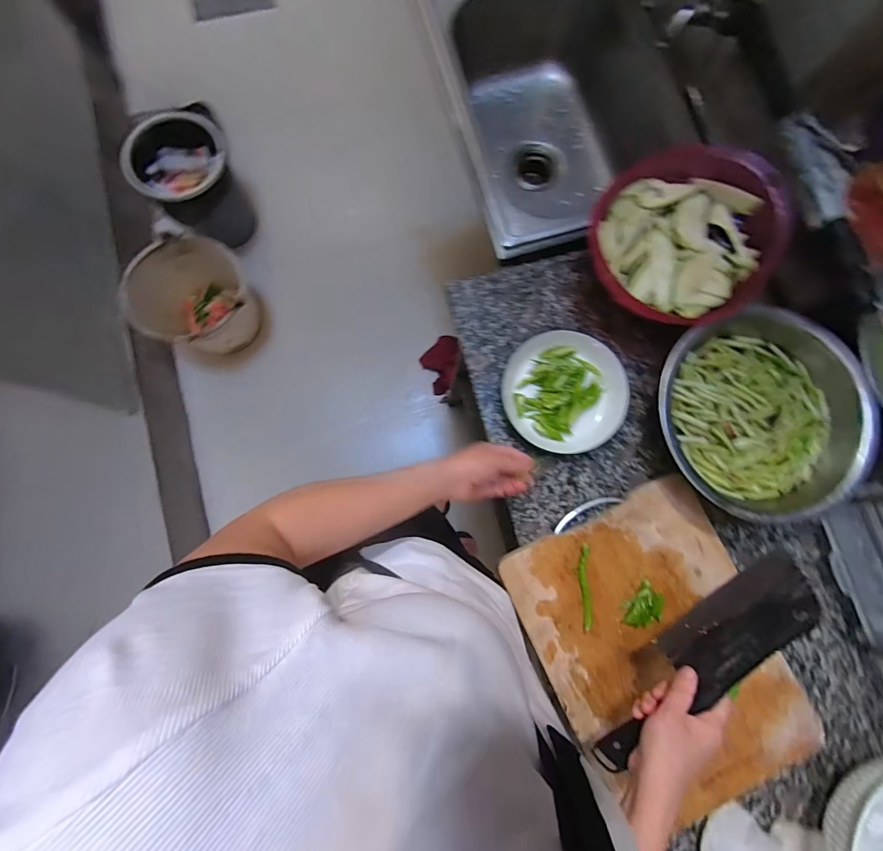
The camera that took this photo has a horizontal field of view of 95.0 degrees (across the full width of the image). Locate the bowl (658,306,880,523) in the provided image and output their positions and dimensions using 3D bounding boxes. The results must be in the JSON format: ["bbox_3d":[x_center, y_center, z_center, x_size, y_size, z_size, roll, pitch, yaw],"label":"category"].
[{"bbox_3d":[0.421,-0.013,0.553,0.269,0.070,0.278,0,84,-3],"label":"bowl"}]

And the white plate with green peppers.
[{"bbox_3d":[0.172,-0.048,0.575,0.163,0.041,0.169,0,84,-3],"label":"white plate with green peppers"}]

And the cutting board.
[{"bbox_3d":[0.292,0.305,0.539,0.297,0.021,0.400,-25,85,-5],"label":"cutting board"}]

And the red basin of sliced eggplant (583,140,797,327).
[{"bbox_3d":[0.322,-0.257,0.562,0.256,0.086,0.237,0,84,-3],"label":"red basin of sliced eggplant"}]

